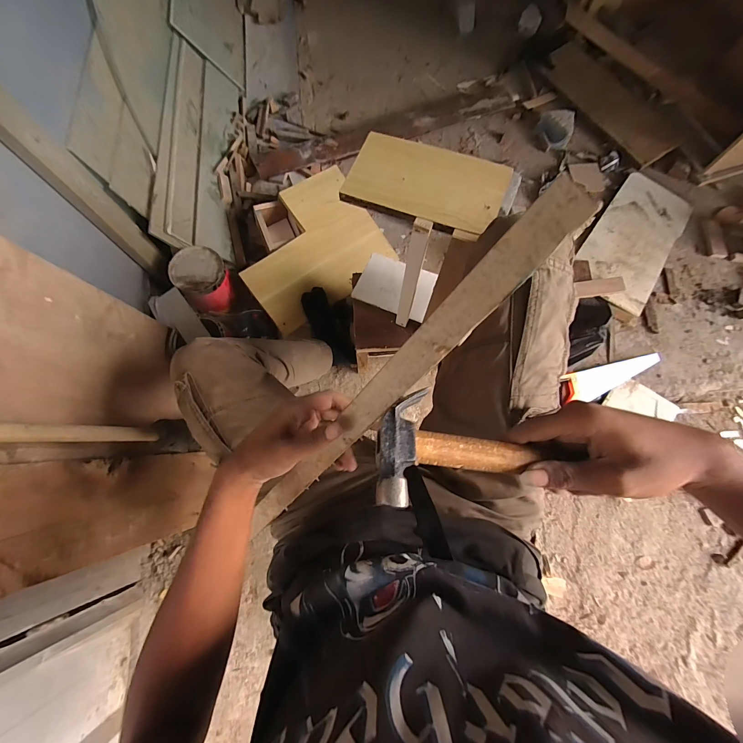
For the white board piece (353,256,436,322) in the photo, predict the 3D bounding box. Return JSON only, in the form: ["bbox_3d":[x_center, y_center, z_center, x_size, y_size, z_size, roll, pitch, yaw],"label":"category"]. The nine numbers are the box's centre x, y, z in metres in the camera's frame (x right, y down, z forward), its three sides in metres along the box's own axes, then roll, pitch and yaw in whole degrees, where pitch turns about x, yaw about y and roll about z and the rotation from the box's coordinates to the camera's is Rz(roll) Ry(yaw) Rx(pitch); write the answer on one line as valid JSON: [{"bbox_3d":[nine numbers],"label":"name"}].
[{"bbox_3d":[0.064,-0.222,0.850,0.192,0.011,0.141,22,74,7],"label":"white board piece"}]

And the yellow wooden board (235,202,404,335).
[{"bbox_3d":[-0.154,-0.342,1.043,0.470,0.027,0.235,-37,95,-15],"label":"yellow wooden board"}]

